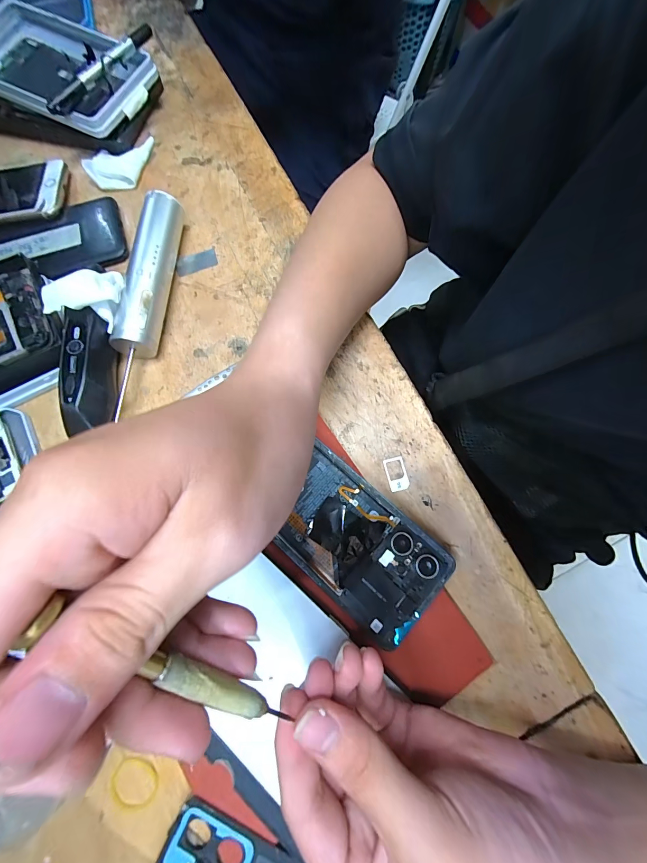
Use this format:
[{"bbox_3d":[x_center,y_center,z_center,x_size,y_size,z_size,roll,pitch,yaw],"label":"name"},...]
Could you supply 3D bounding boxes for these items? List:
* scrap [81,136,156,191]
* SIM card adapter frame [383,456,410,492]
[{"bbox_3d":[-0.204,-0.268,0.331,0.070,0.008,0.056,-16,76,-5],"label":"scrap"},{"bbox_3d":[0.057,0.033,0.255,0.016,0.004,0.026,-13,75,-1],"label":"SIM card adapter frame"}]

